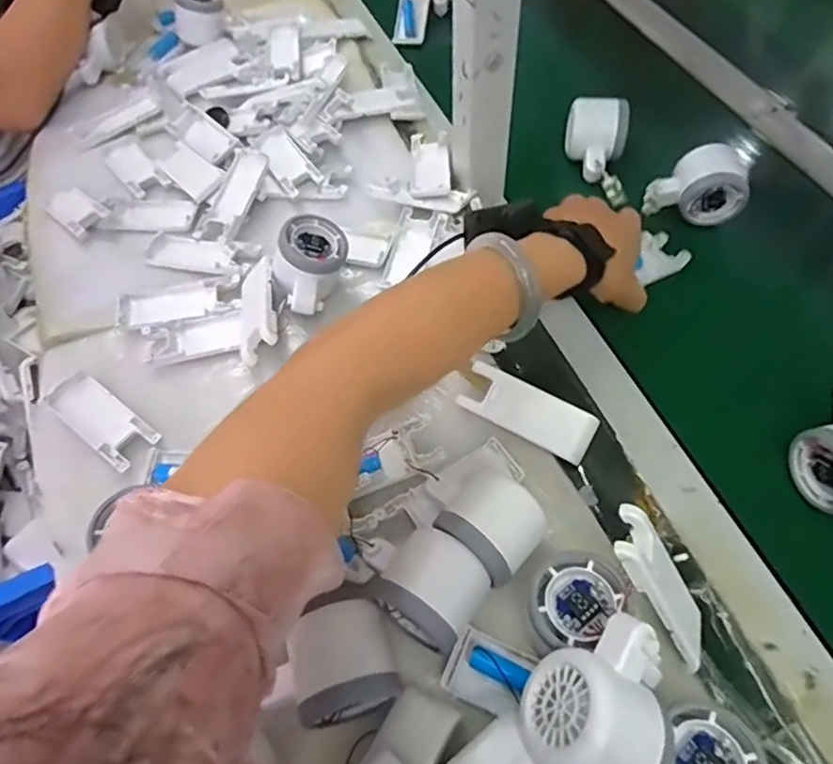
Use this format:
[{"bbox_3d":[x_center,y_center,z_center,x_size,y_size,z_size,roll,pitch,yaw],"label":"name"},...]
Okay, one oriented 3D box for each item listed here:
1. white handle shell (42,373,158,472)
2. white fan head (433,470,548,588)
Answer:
[{"bbox_3d":[-0.248,0.030,0.467,0.100,0.009,0.039,32,65,21],"label":"white handle shell"},{"bbox_3d":[0.051,0.096,0.388,0.053,0.051,0.056,-40,64,-19],"label":"white fan head"}]

